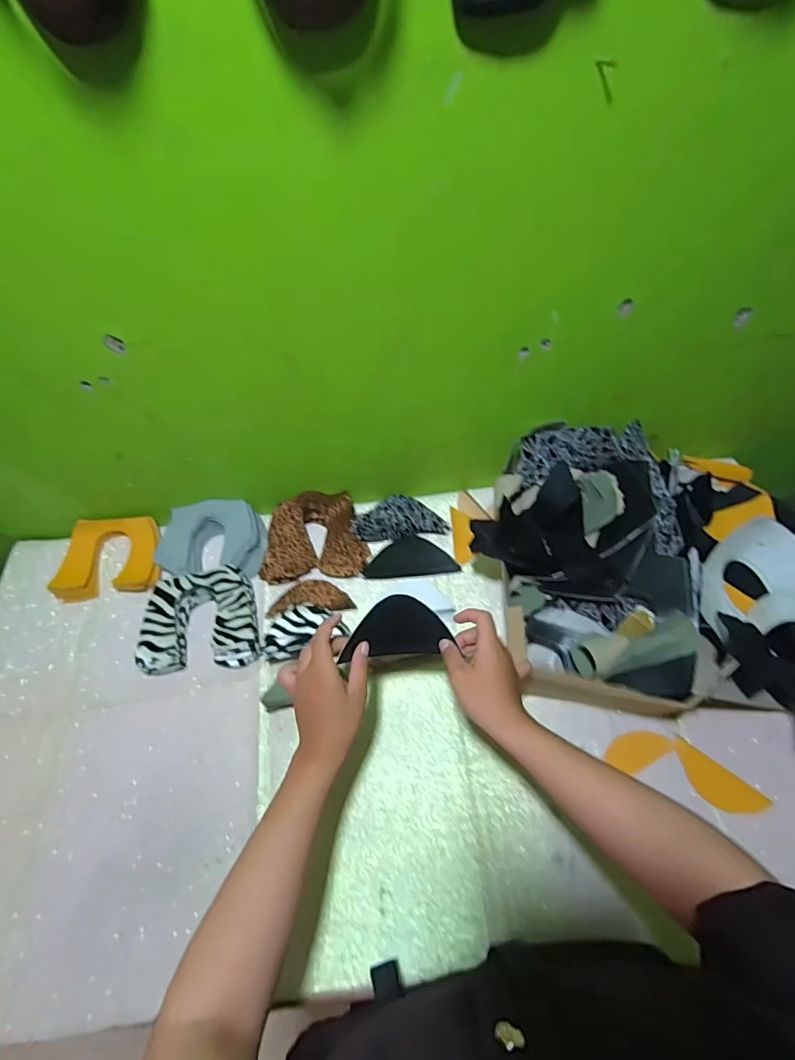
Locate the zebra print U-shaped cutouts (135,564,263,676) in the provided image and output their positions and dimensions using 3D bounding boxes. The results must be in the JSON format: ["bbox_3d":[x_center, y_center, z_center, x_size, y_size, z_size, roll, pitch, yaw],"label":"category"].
[{"bbox_3d":[-0.280,0.126,0.663,0.154,0.035,0.142,-9,58,-2],"label":"zebra print U-shaped cutouts"}]

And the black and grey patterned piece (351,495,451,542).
[{"bbox_3d":[0.002,-0.025,0.745,0.146,0.023,0.073,-7,58,-1],"label":"black and grey patterned piece"}]

